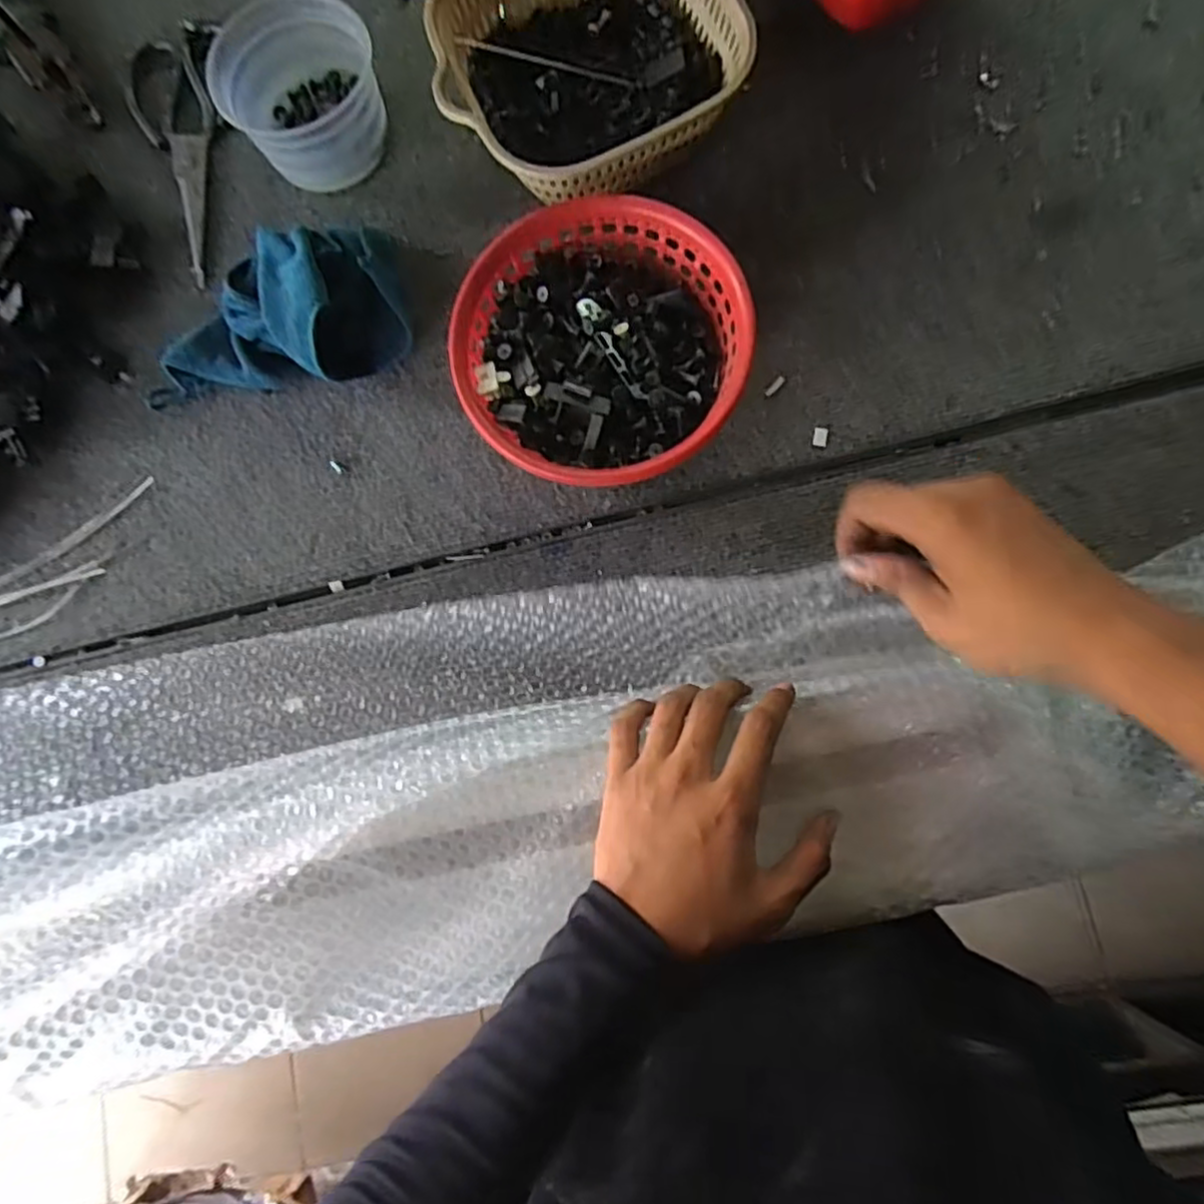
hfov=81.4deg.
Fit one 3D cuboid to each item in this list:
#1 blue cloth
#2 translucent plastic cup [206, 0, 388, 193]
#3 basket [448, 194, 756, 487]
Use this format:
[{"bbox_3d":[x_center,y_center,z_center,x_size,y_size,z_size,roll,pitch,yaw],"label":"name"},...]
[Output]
[{"bbox_3d":[-0.243,-0.203,0.507,0.203,0.057,0.100,-14,83,3],"label":"blue cloth"},{"bbox_3d":[-0.224,-0.381,0.520,0.106,0.078,0.097,-1,83,4],"label":"translucent plastic cup"},{"bbox_3d":[0.001,-0.168,0.482,0.186,0.067,0.186,-1,83,4],"label":"basket"}]

